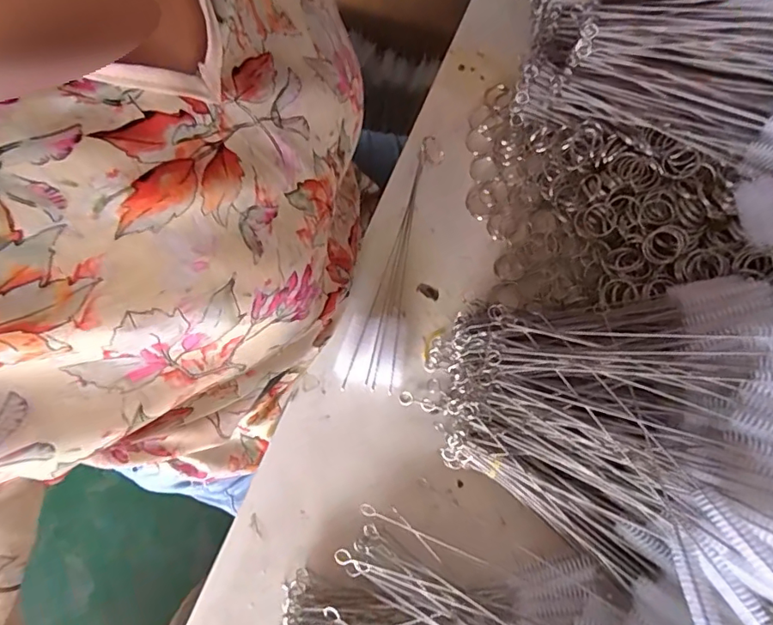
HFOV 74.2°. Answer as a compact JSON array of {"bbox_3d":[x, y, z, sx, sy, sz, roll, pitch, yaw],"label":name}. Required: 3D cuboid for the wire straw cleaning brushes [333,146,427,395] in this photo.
[{"bbox_3d":[-0.002,-0.038,0.404,0.050,0.017,0.197,7,75,4],"label":"wire straw cleaning brushes"}]

